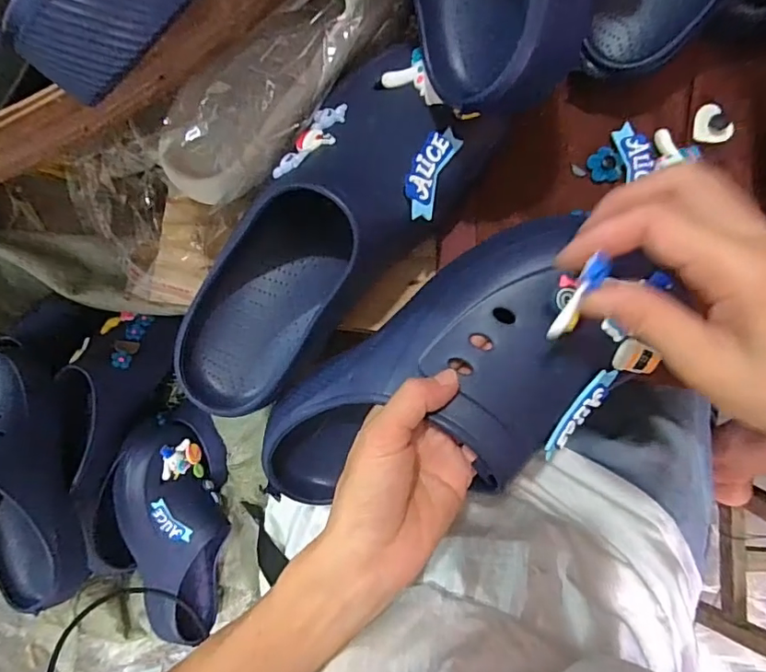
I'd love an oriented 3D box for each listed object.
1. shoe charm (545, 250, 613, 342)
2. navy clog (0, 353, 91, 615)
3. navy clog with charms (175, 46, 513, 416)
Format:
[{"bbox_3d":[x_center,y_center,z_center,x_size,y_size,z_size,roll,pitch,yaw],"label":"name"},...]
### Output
[{"bbox_3d":[0.088,-0.016,0.237,0.009,0.004,0.045,28,125,5],"label":"shoe charm"},{"bbox_3d":[-0.430,0.162,0.612,0.100,0.109,0.296,-15,88,5],"label":"navy clog"},{"bbox_3d":[-0.045,-0.061,0.359,0.105,0.086,0.263,42,93,4],"label":"navy clog with charms"}]

